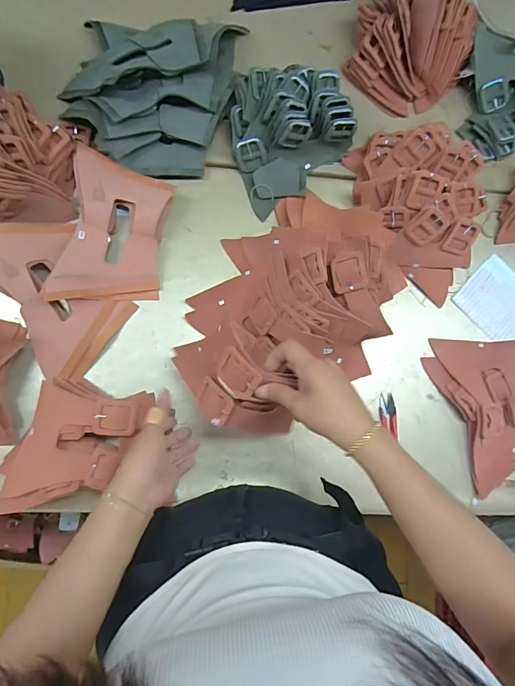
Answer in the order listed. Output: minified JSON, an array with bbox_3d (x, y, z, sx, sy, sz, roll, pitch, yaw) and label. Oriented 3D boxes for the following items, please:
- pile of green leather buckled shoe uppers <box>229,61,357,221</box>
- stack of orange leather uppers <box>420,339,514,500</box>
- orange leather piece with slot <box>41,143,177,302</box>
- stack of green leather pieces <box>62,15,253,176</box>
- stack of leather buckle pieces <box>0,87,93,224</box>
[{"bbox_3d":[0.049,-0.322,0.620,0.175,0.084,0.178,1,82,-6],"label":"pile of green leather buckled shoe uppers"},{"bbox_3d":[0.362,0.099,0.633,0.144,0.027,0.228,-15,84,-8],"label":"stack of orange leather uppers"},{"bbox_3d":[-0.204,-0.162,0.590,0.139,0.041,0.222,8,82,-5],"label":"orange leather piece with slot"},{"bbox_3d":[-0.156,-0.403,0.618,0.234,0.067,0.293,21,81,-3],"label":"stack of green leather pieces"},{"bbox_3d":[-0.352,-0.252,0.568,0.176,0.098,0.189,12,81,-5],"label":"stack of leather buckle pieces"}]

